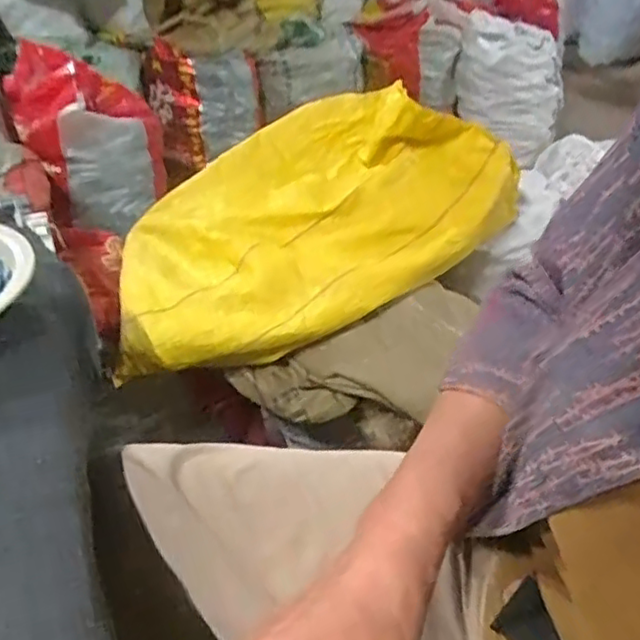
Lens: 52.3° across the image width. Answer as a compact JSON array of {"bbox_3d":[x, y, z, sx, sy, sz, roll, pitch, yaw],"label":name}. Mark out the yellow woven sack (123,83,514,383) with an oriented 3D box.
[{"bbox_3d":[-0.024,-0.138,0.790,0.505,0.199,0.307,-19,41,-24],"label":"yellow woven sack"}]

